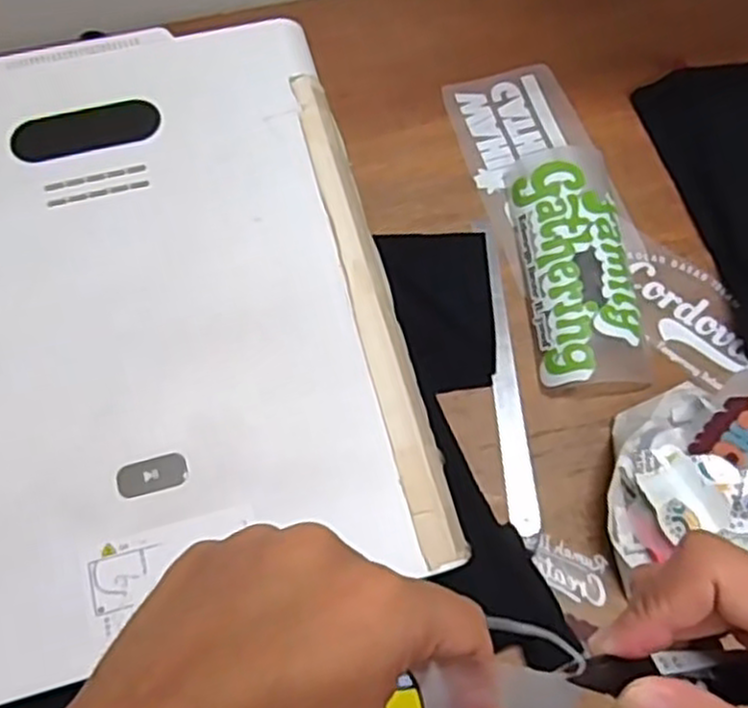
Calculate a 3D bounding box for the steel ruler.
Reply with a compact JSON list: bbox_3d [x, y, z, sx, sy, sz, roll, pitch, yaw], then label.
[{"bbox_3d":[0.130,0.014,0.754,0.028,0.006,0.327,-7,71,5],"label":"steel ruler"}]

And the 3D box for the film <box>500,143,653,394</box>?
[{"bbox_3d":[0.213,-0.100,0.773,0.121,0.043,0.277,-6,71,-3],"label":"film"}]

